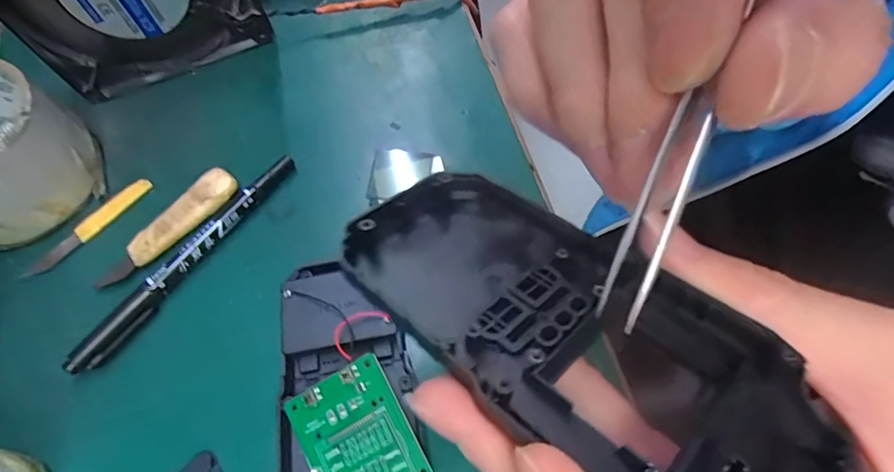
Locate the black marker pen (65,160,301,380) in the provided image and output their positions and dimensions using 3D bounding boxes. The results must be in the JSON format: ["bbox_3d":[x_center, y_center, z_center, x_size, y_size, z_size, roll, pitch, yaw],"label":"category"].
[{"bbox_3d":[-0.127,0.009,0.238,0.011,0.010,0.136,32,69,17],"label":"black marker pen"}]

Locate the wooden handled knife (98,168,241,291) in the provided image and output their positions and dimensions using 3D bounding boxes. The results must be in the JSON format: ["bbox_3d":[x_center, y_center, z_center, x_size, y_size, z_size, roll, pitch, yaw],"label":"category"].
[{"bbox_3d":[-0.142,-0.004,0.243,0.018,0.010,0.080,39,71,19],"label":"wooden handled knife"}]

